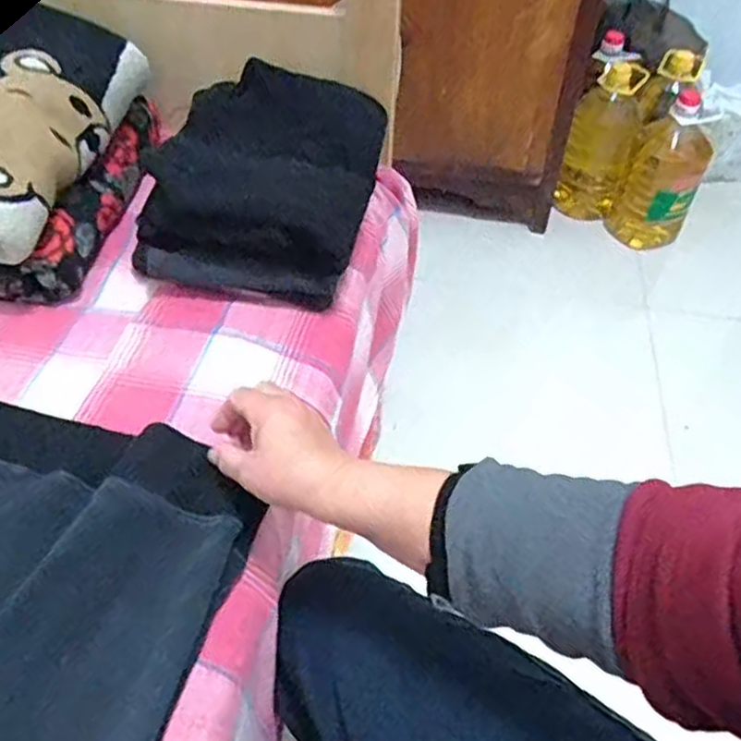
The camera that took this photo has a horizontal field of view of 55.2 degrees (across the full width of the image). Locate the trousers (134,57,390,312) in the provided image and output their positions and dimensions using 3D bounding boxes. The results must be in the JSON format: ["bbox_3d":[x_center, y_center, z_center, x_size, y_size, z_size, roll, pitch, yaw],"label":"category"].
[{"bbox_3d":[-0.102,-0.200,0.751,0.204,0.126,0.259,12,48,7],"label":"trousers"}]

